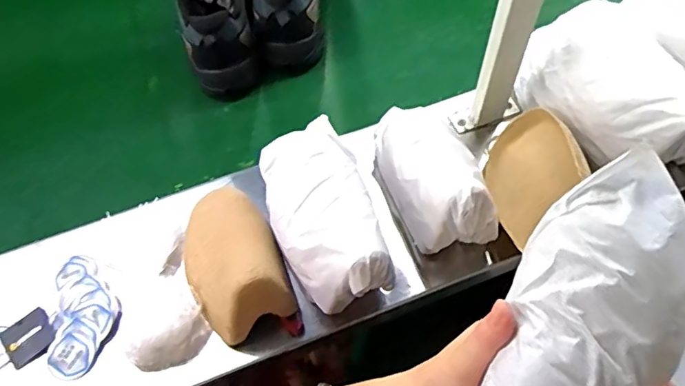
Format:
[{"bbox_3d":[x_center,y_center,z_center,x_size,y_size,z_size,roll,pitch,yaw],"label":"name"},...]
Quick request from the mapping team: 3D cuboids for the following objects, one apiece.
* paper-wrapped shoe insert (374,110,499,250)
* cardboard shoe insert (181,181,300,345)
[{"bbox_3d":[0.098,-0.037,0.591,0.091,0.106,0.202,-20,62,-10],"label":"paper-wrapped shoe insert"},{"bbox_3d":[-0.120,0.068,0.563,0.092,0.095,0.157,-22,62,-11],"label":"cardboard shoe insert"}]

